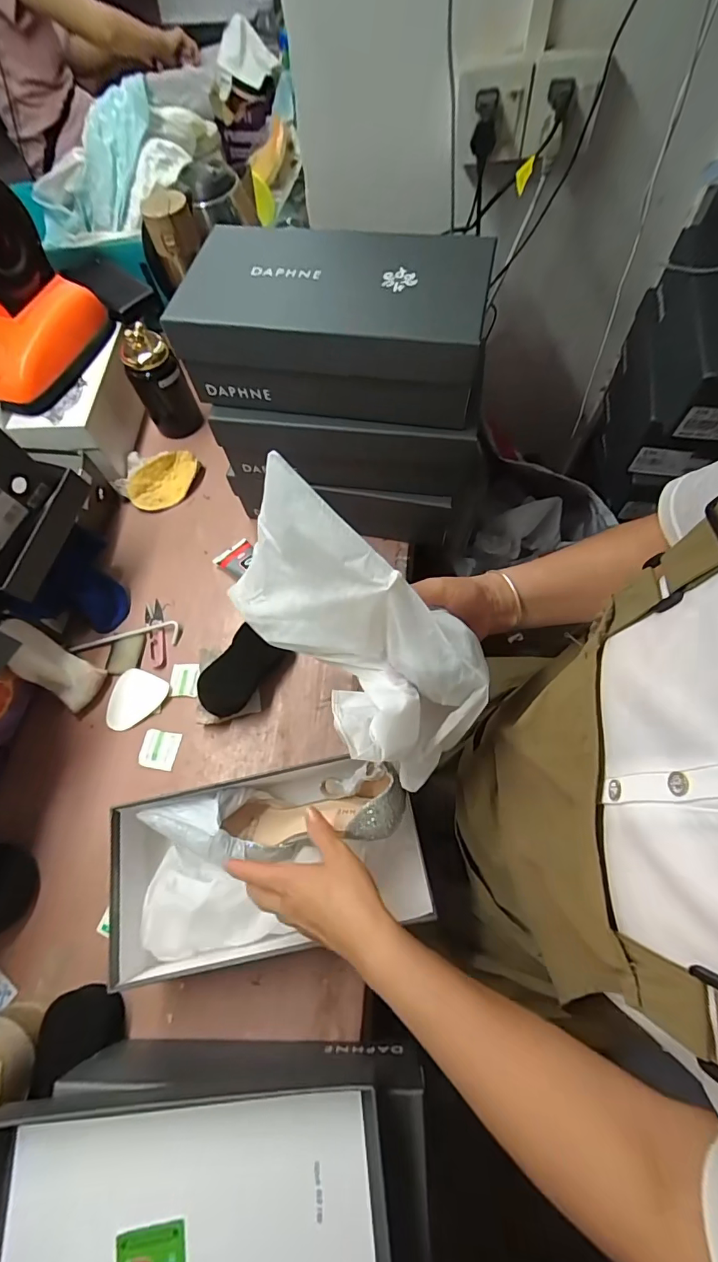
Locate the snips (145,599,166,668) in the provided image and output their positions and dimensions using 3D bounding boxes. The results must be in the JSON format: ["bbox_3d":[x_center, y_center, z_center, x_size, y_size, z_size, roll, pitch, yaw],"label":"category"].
[{"bbox_3d":[-0.278,0.003,0.632,0.024,0.008,0.100,-17,68,-4],"label":"snips"}]

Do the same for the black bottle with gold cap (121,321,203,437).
[{"bbox_3d":[-0.298,-0.369,0.714,0.073,0.163,0.060,-36,70,-11],"label":"black bottle with gold cap"}]

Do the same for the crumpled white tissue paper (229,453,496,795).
[{"bbox_3d":[0.000,-0.001,0.352,0.115,0.168,0.212,-37,70,-12],"label":"crumpled white tissue paper"}]

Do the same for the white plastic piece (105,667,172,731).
[{"bbox_3d":[-0.291,0.089,0.594,0.065,0.008,0.078,25,71,13],"label":"white plastic piece"}]

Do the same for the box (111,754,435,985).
[{"bbox_3d":[-0.091,0.228,0.460,0.303,0.094,0.156,-12,67,-2],"label":"box"}]

